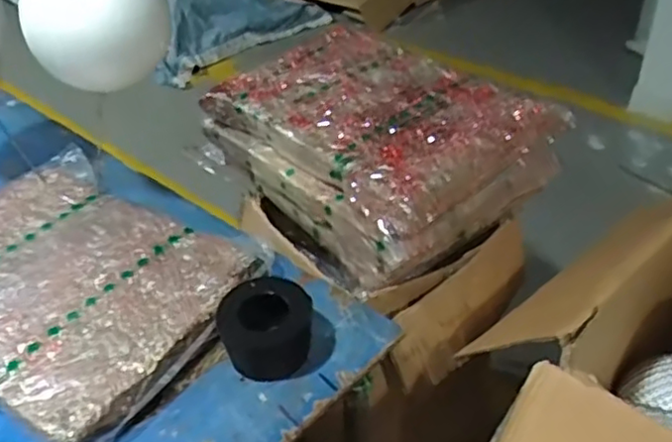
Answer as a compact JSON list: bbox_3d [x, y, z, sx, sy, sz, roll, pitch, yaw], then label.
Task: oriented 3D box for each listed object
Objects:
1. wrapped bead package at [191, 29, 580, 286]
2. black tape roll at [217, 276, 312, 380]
[{"bbox_3d":[0.066,-0.145,1.144,0.391,0.160,0.514,-29,44,-28],"label":"wrapped bead package"},{"bbox_3d":[-0.086,0.132,0.810,0.111,0.076,0.098,-3,38,2],"label":"black tape roll"}]

